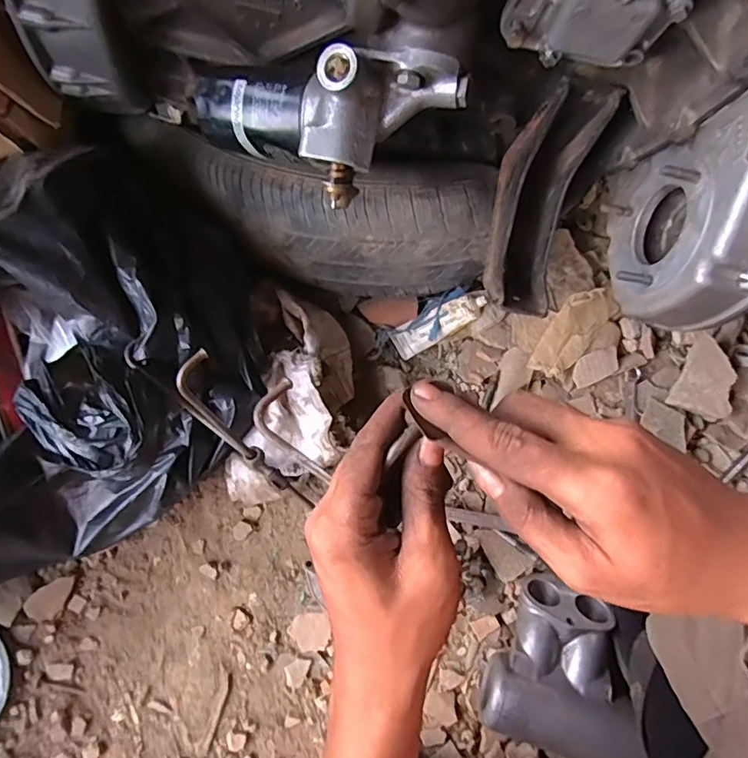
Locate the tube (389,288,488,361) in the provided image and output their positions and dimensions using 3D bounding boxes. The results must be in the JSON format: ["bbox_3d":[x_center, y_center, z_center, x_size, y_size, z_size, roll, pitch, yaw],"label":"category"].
[{"bbox_3d":[0.083,-0.076,0.680,0.130,0.030,0.046,-31,75,11],"label":"tube"}]

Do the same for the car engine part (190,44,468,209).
[{"bbox_3d":[-0.048,-0.207,0.434,0.232,0.089,0.085,3,74,19],"label":"car engine part"}]

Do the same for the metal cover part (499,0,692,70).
[{"bbox_3d":[0.150,-0.254,0.355,0.112,0.102,0.031,9,75,4],"label":"metal cover part"}]

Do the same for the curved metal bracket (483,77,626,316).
[{"bbox_3d":[0.162,-0.163,0.537,0.078,0.167,0.178,12,75,5],"label":"curved metal bracket"}]

